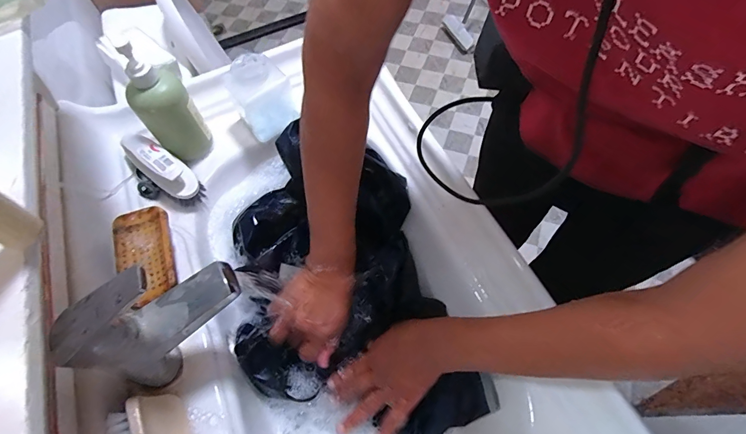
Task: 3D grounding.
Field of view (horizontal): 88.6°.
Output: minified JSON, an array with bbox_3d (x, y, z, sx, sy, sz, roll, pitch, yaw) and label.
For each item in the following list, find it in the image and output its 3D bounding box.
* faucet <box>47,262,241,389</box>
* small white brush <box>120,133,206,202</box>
[{"bbox_3d":[-0.180,0.088,0.335,0.127,0.139,0.041,-36,64,-15],"label":"faucet"},{"bbox_3d":[-0.300,-0.074,0.528,0.148,0.061,0.048,35,67,7],"label":"small white brush"}]

